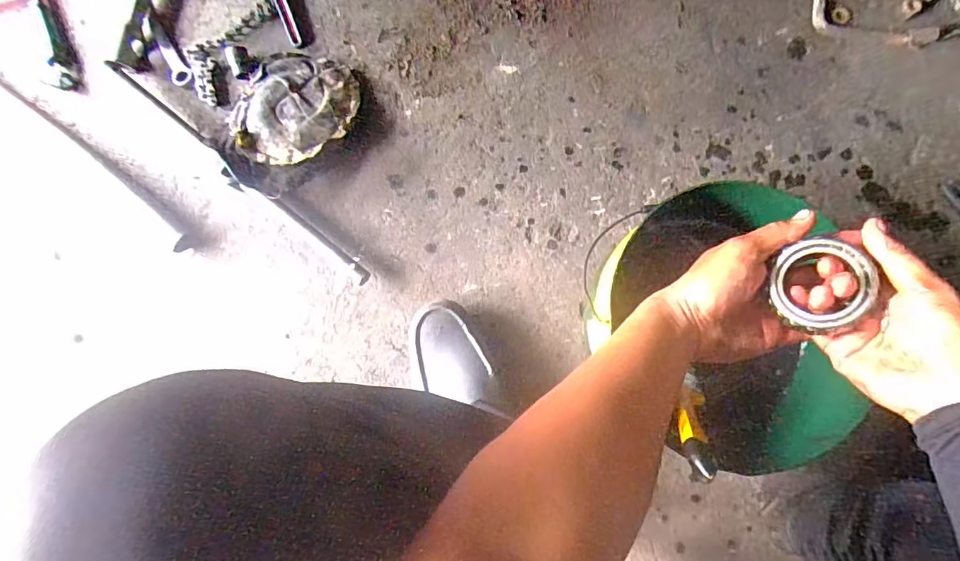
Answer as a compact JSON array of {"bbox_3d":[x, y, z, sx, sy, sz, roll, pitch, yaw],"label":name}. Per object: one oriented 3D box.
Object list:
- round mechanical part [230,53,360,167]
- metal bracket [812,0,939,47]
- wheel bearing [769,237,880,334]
[{"bbox_3d":[-0.266,-0.248,0.708,0.163,0.046,0.187,37,86,6],"label":"round mechanical part"},{"bbox_3d":[0.557,-0.381,0.697,0.164,0.015,0.089,11,84,4],"label":"metal bracket"},{"bbox_3d":[0.273,0.003,0.399,0.063,0.023,0.072,-16,84,25],"label":"wheel bearing"}]

